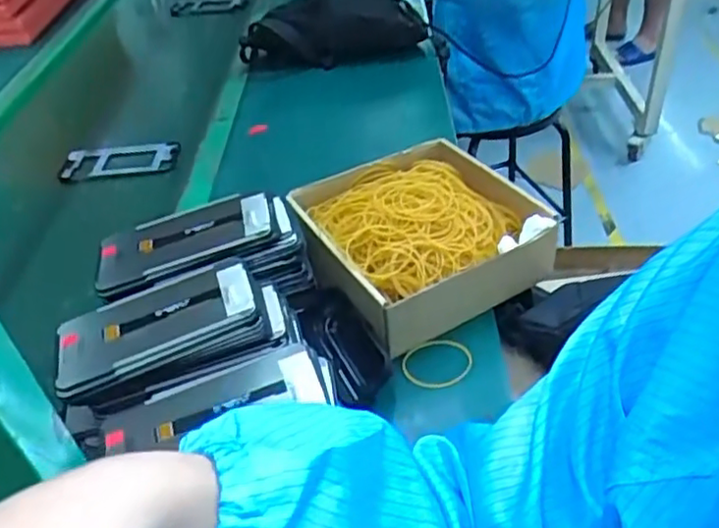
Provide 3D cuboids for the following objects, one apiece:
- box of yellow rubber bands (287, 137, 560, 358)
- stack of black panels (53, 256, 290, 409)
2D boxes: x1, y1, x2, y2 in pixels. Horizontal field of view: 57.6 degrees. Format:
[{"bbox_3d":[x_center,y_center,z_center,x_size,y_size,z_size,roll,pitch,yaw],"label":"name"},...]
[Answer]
[{"bbox_3d":[0.055,-0.025,0.622,0.215,0.077,0.196,-27,44,-24],"label":"box of yellow rubber bands"},{"bbox_3d":[-0.147,0.048,0.507,0.171,0.038,0.088,-13,40,-9],"label":"stack of black panels"}]

